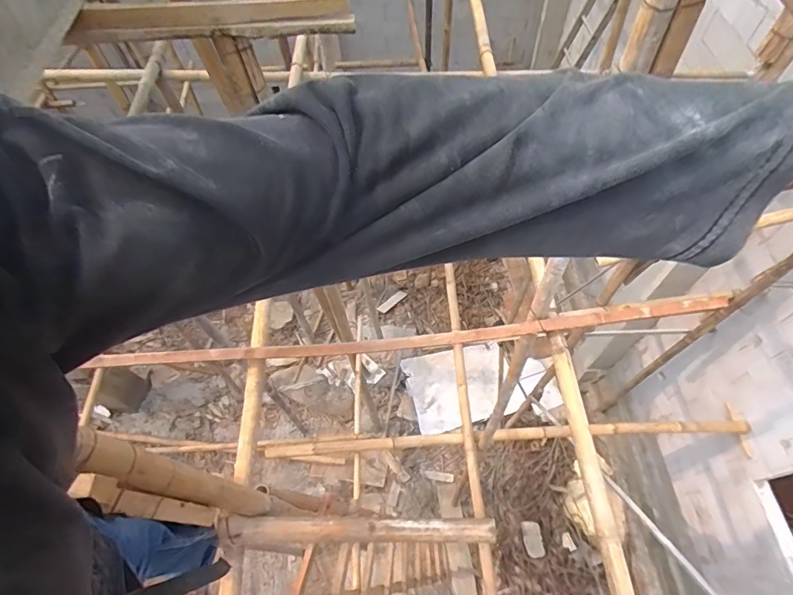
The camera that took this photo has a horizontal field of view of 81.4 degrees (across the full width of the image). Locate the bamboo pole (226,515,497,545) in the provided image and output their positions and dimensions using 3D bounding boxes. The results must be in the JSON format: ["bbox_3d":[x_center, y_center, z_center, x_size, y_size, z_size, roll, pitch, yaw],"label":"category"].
[{"bbox_3d":[-0.093,0.643,1.276,0.723,0.075,0.067,-1,59,2],"label":"bamboo pole"}]

